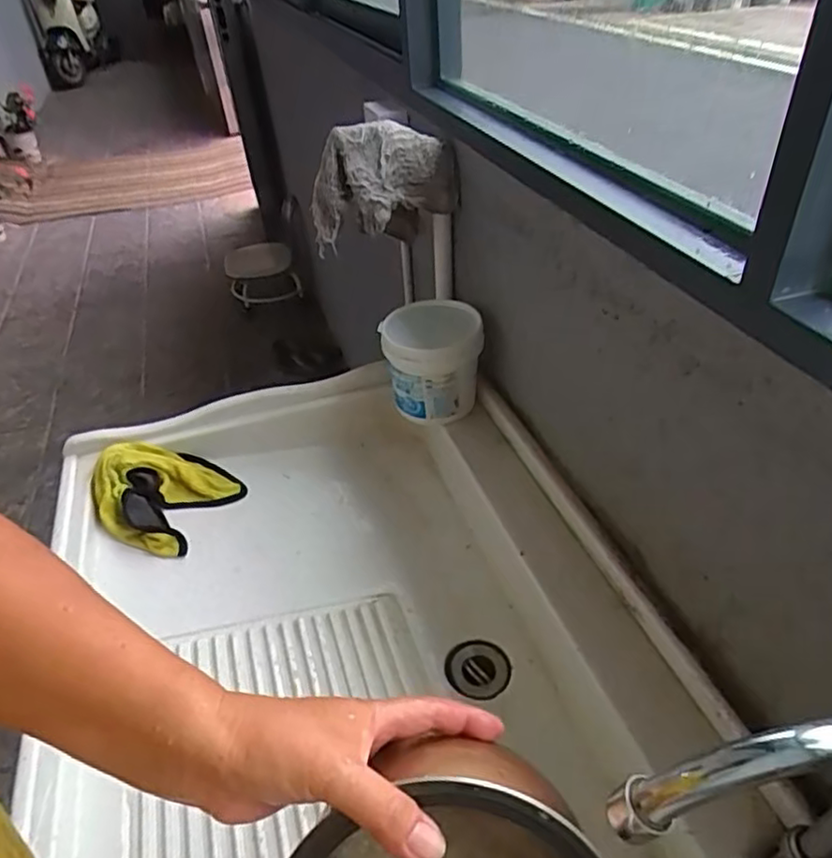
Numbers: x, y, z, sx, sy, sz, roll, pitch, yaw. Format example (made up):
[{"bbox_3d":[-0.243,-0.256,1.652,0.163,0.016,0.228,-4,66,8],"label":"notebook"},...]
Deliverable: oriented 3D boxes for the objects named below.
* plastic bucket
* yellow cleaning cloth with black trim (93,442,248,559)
[{"bbox_3d":[0.023,-0.086,0.834,0.123,0.119,0.123,-3,40,3],"label":"plastic bucket"},{"bbox_3d":[-0.315,0.079,0.789,0.141,0.089,0.154,10,42,19],"label":"yellow cleaning cloth with black trim"}]

